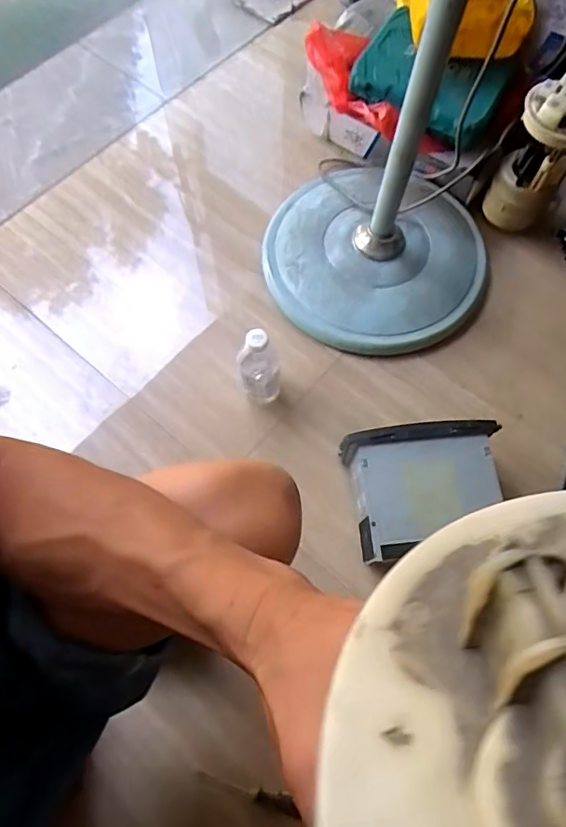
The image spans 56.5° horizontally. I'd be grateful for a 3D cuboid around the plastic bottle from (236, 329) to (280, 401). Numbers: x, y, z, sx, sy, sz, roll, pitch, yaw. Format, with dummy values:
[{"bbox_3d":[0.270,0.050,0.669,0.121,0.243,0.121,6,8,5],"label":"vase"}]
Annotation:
[{"bbox_3d":[-0.035,-0.073,0.784,0.060,0.149,0.065,-13,68,-4],"label":"plastic bottle"}]

